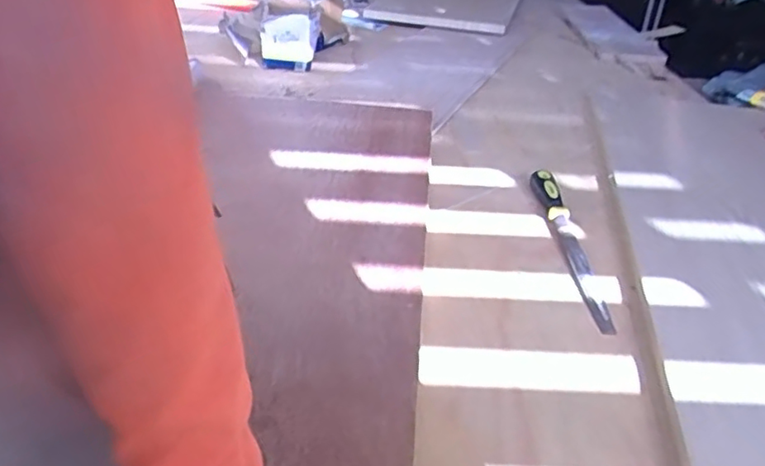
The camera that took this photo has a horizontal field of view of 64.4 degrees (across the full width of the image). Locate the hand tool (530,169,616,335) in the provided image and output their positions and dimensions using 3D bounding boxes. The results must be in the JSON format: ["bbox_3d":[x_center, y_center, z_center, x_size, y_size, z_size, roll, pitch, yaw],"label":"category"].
[{"bbox_3d":[0.218,0.005,0.709,0.022,0.026,0.290,2,33,-2],"label":"hand tool"}]

